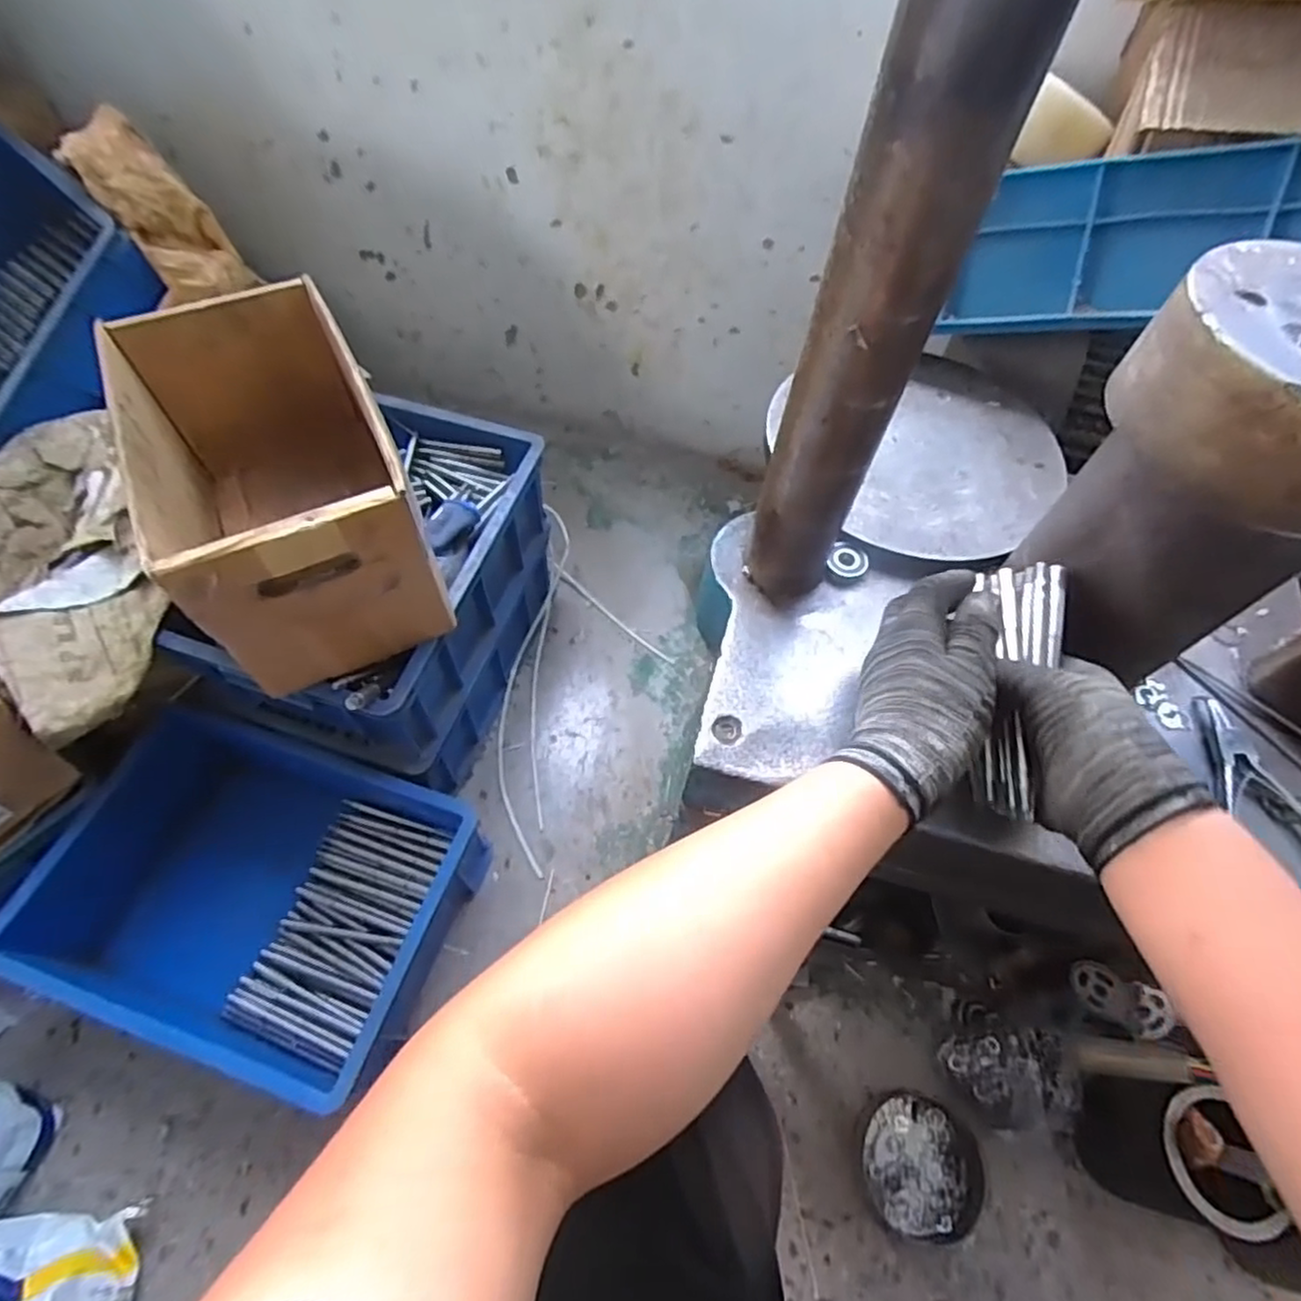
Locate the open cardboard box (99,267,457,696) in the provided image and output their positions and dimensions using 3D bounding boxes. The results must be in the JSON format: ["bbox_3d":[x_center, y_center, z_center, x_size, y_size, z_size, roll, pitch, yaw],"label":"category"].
[{"bbox_3d":[-0.344,-0.158,0.645,0.186,0.192,0.318,-23,63,-16],"label":"open cardboard box"}]

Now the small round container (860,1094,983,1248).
[{"bbox_3d":[0.280,0.537,0.706,0.118,0.029,0.122,1,59,-2],"label":"small round container"}]

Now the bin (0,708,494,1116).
[{"bbox_3d":[-0.425,0.271,0.745,0.401,0.122,0.311,15,59,6],"label":"bin"}]

